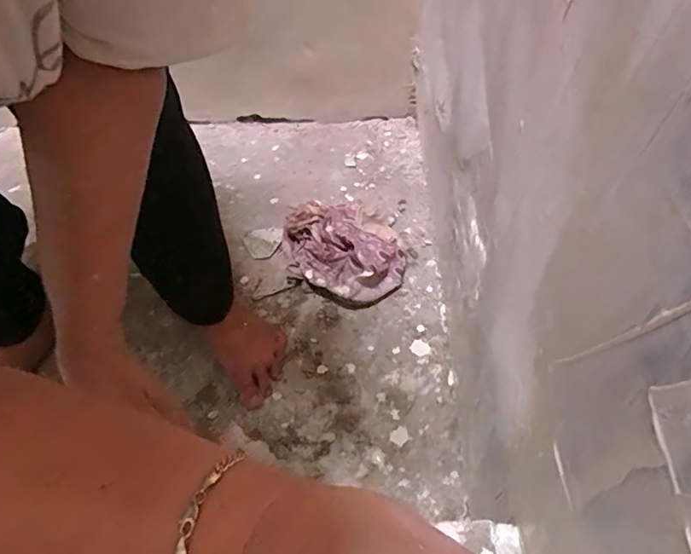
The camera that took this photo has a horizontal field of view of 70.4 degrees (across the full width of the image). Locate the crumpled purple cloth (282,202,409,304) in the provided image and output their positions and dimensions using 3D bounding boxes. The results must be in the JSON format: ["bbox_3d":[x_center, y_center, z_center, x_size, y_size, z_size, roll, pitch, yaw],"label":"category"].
[{"bbox_3d":[-0.006,-0.050,0.773,0.203,0.064,0.152,26,63,21],"label":"crumpled purple cloth"}]

